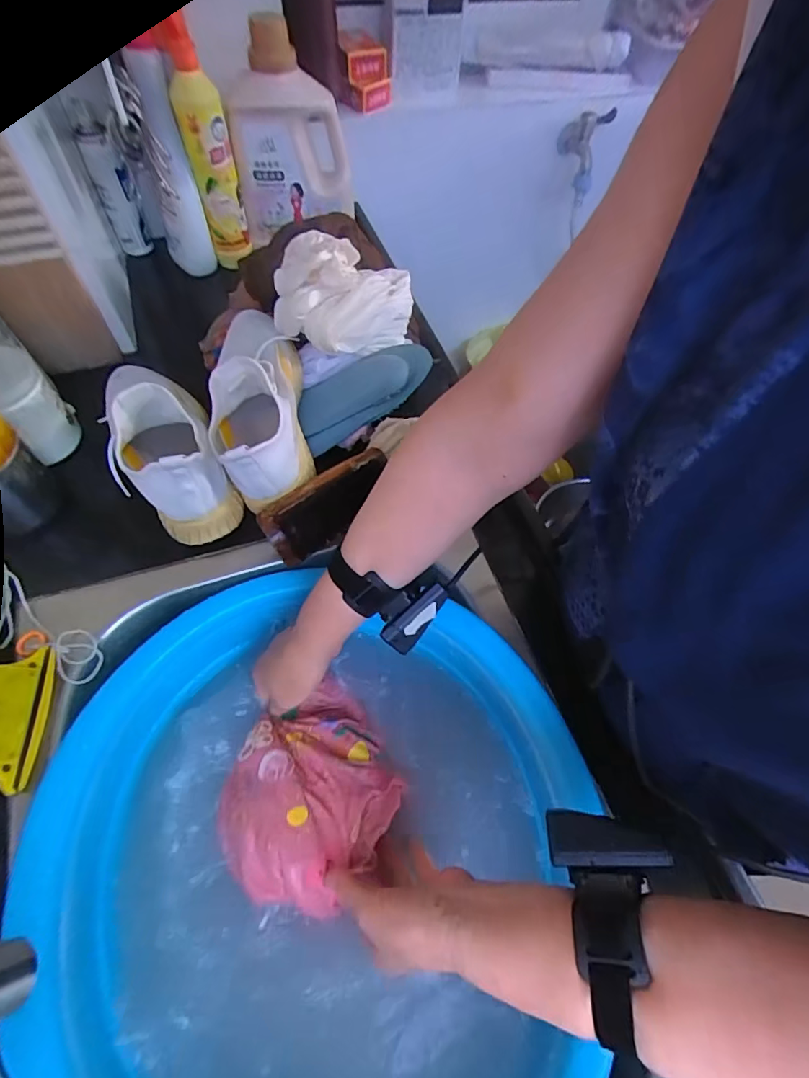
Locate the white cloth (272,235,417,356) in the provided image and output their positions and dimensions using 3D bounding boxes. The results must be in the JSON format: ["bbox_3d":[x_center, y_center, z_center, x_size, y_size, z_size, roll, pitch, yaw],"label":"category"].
[{"bbox_3d":[-0.068,-0.265,0.538,0.146,0.096,0.086,2,58,-1],"label":"white cloth"}]

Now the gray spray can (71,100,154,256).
[{"bbox_3d":[-0.397,-0.480,0.667,0.046,0.165,0.047,-25,63,-17],"label":"gray spray can"}]

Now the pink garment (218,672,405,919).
[{"bbox_3d":[-0.089,0.230,0.439,0.155,0.050,0.158,-27,63,-18],"label":"pink garment"}]

